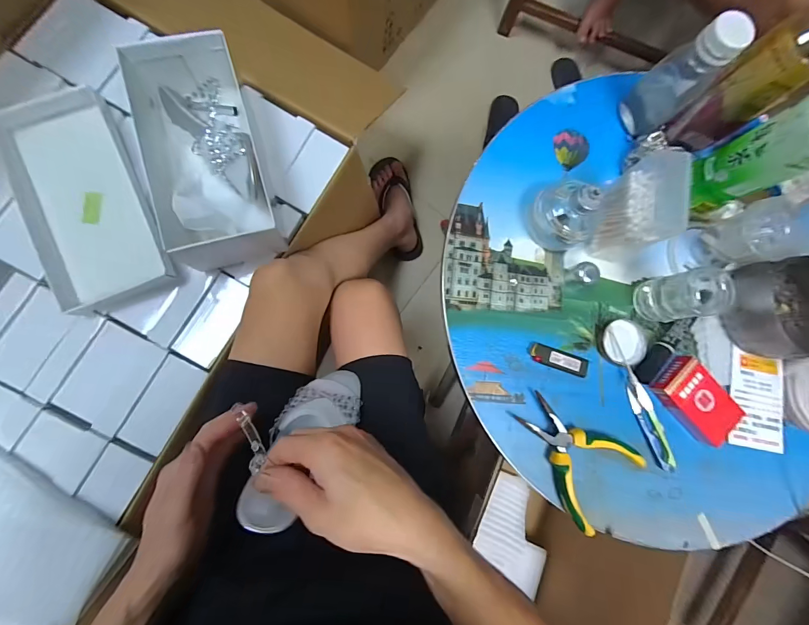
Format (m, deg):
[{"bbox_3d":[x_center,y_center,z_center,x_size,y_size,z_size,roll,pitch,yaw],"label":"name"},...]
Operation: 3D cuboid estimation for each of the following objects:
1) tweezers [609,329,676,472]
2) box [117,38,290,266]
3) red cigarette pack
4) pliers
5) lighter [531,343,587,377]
[{"bbox_3d":[0.272,0.101,0.402,0.021,0.010,0.160,-18,86,-9],"label":"tweezers"},{"bbox_3d":[-0.287,-0.226,0.513,0.149,0.101,0.298,-14,85,-9],"label":"box"},{"bbox_3d":[0.334,0.100,0.401,0.058,0.022,0.096,-40,90,-10],"label":"red cigarette pack"},{"bbox_3d":[0.178,0.151,0.381,0.134,0.025,0.102,43,80,-1],"label":"pliers"},{"bbox_3d":[0.174,0.054,0.395,0.069,0.011,0.020,20,81,-5],"label":"lighter"}]

